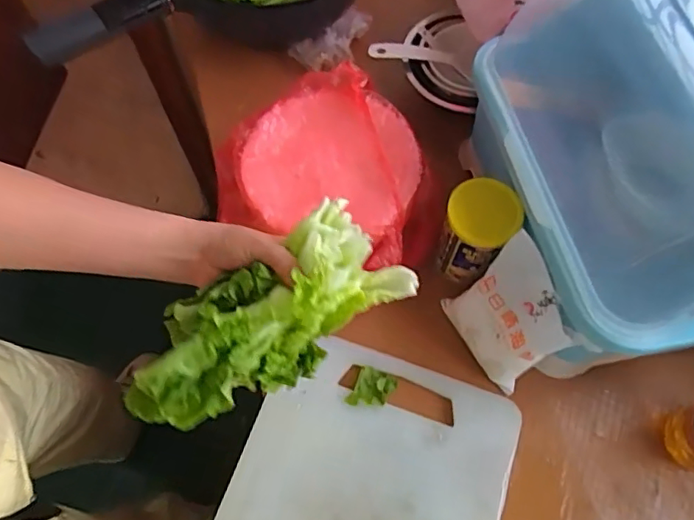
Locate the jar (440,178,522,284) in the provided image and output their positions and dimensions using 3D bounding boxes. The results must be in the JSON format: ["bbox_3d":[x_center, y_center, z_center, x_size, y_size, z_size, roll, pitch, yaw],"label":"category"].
[{"bbox_3d":[0.139,-0.032,0.604,0.074,0.109,0.075,26,68,11],"label":"jar"}]

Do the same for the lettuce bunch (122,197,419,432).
[{"bbox_3d":[-0.063,0.041,0.417,0.210,0.083,0.102,-35,70,-24],"label":"lettuce bunch"}]

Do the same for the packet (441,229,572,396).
[{"bbox_3d":[0.161,0.062,0.560,0.047,0.156,0.119,-10,67,-39],"label":"packet"}]

